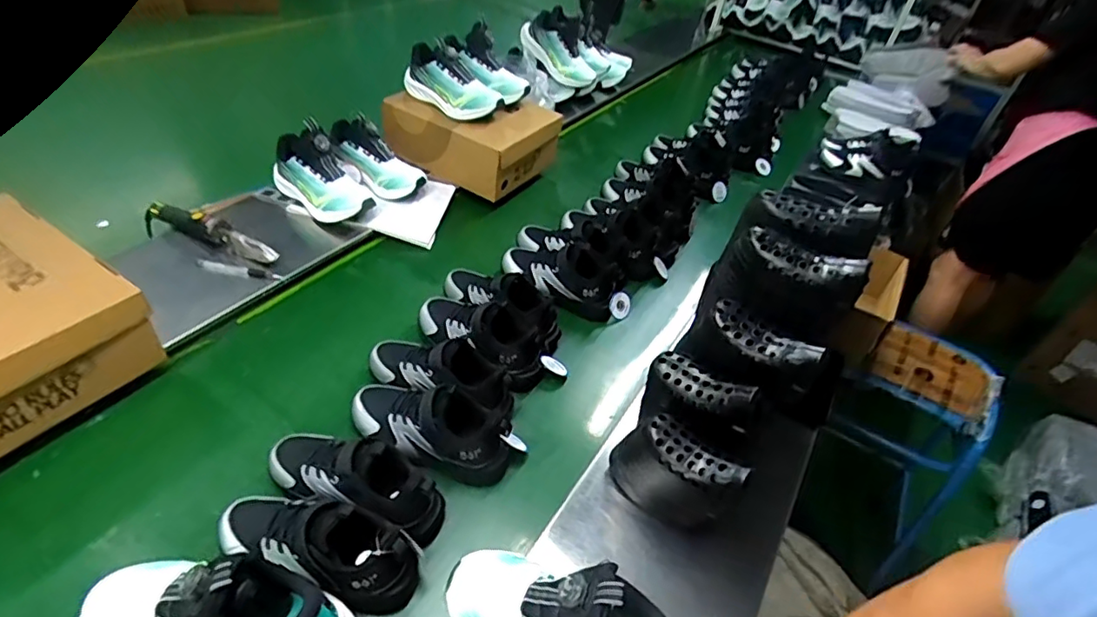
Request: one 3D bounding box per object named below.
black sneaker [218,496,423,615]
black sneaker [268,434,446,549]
[{"bbox_3d":[-0.241,0.238,0.581,0.210,0.092,0.082,16,41,7],"label":"black sneaker"},{"bbox_3d":[-0.224,0.187,0.639,0.211,0.098,0.079,22,42,13],"label":"black sneaker"}]

